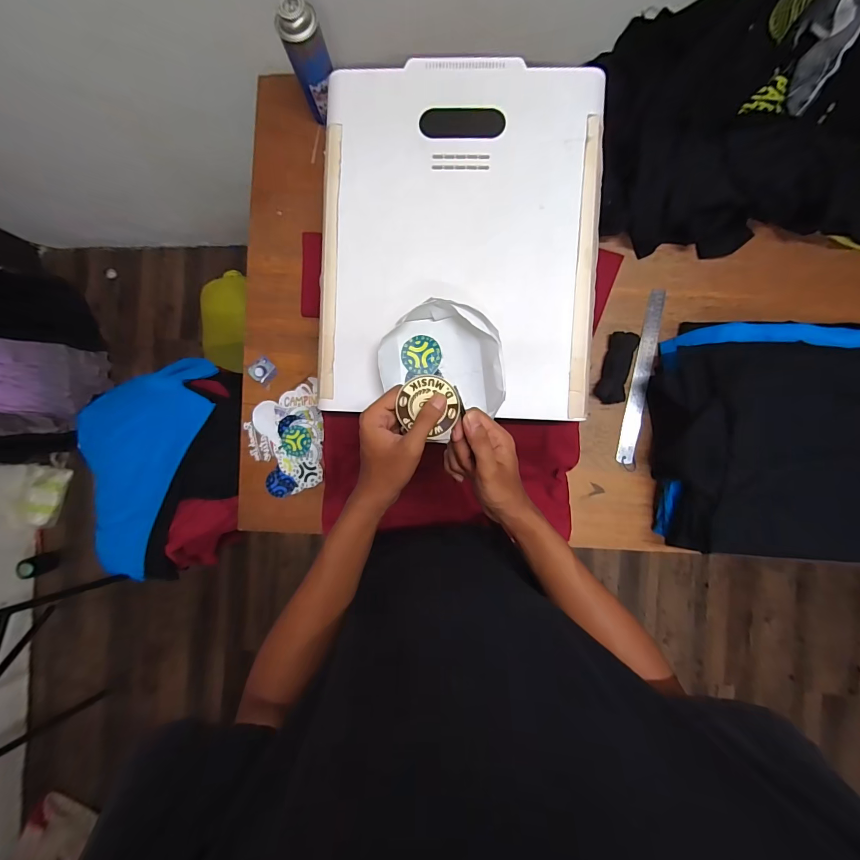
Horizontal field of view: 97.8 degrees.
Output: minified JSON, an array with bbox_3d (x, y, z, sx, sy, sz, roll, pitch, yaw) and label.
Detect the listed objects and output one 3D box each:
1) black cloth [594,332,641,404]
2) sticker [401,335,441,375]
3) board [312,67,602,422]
[{"bbox_3d":[0.336,-0.111,0.674,0.044,0.027,0.125,16,91,2],"label":"black cloth"},{"bbox_3d":[-0.013,-0.109,0.546,0.055,0.005,0.055,0,90,3],"label":"sticker"},{"bbox_3d":[0.041,-0.275,0.545,0.395,0.026,0.496,3,88,3],"label":"board"}]

